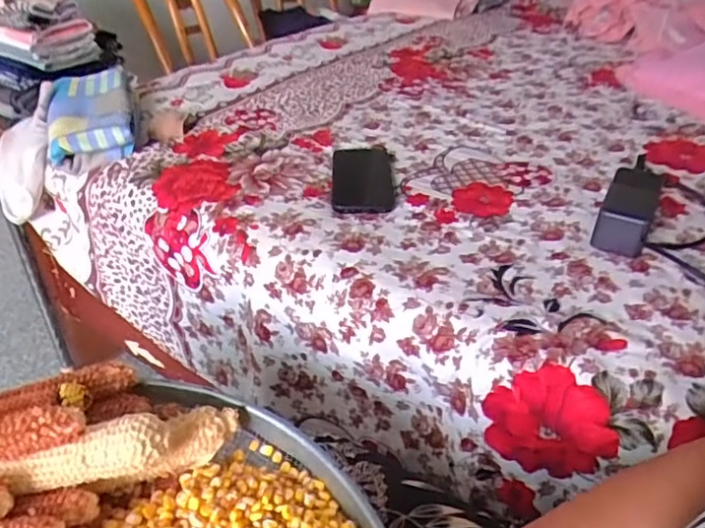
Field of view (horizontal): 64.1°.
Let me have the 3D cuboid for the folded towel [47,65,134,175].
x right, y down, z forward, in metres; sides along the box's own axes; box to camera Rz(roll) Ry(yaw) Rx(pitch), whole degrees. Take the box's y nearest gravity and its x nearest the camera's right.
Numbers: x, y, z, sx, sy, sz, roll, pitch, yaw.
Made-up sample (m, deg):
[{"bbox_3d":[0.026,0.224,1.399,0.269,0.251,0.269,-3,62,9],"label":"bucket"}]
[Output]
[{"bbox_3d":[-0.403,-0.227,0.867,0.118,0.068,0.231,-11,36,-15],"label":"folded towel"}]

